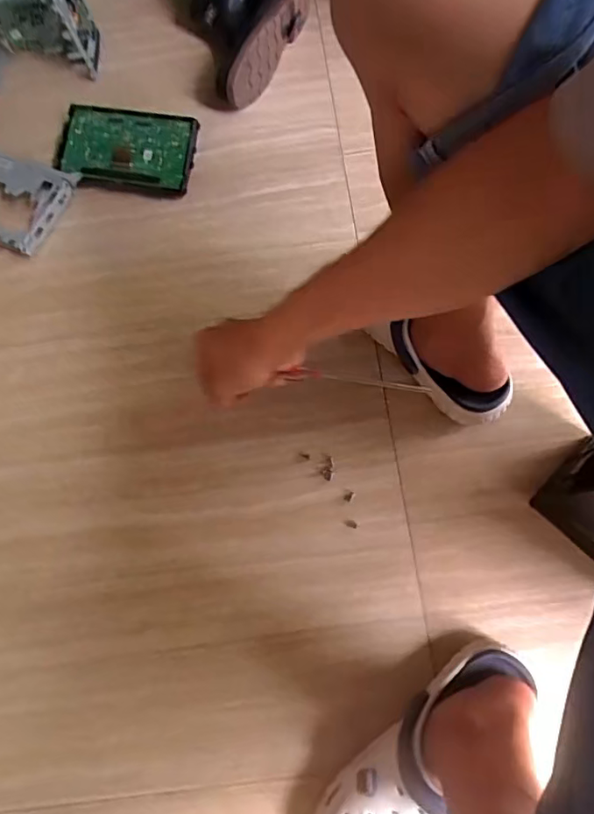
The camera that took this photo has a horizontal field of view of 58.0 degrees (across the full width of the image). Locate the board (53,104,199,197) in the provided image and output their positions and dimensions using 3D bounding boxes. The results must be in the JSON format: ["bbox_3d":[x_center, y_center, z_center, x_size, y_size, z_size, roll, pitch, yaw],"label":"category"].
[{"bbox_3d":[-0.249,-0.378,0.783,0.200,0.012,0.114,10,92,3],"label":"board"}]

